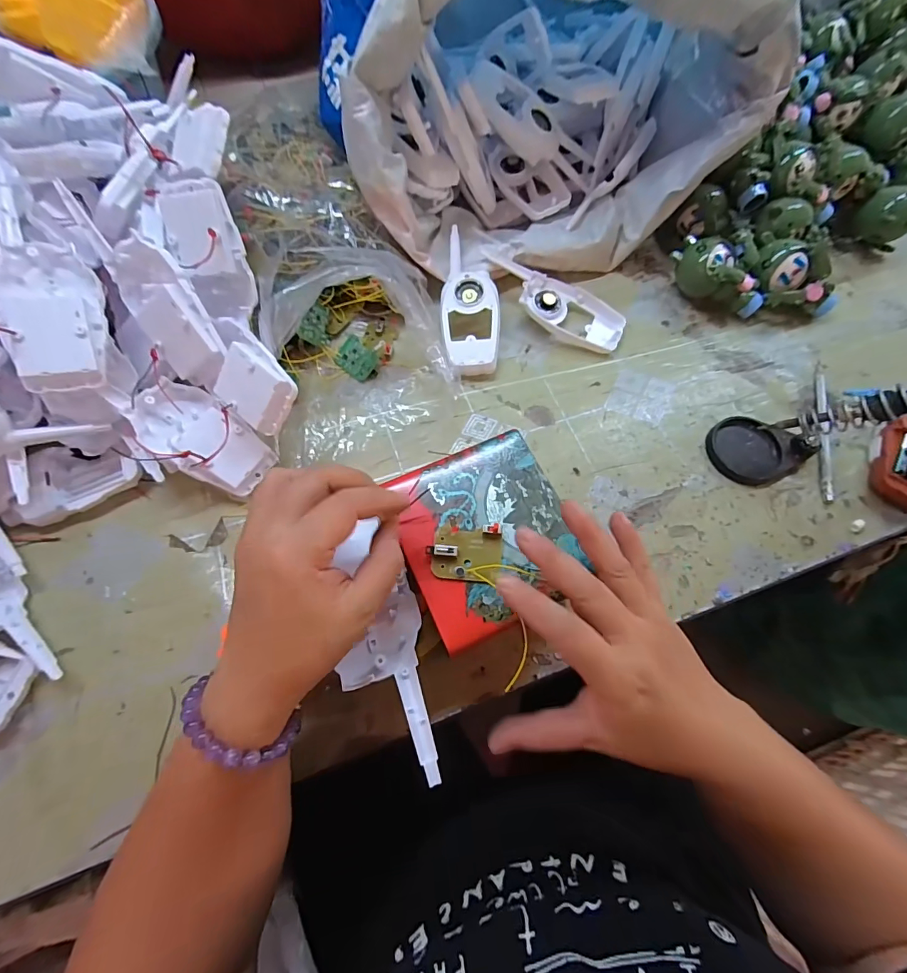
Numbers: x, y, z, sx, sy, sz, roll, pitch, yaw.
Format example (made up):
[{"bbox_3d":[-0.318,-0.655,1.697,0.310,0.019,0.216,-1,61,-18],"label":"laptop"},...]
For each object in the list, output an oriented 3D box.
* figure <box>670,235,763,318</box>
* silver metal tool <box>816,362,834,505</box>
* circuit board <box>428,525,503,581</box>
[{"bbox_3d":[0.280,-0.222,0.463,0.054,0.055,0.104,-36,72,-16],"label":"figure"},{"bbox_3d":[0.357,-0.058,0.418,0.010,0.010,0.162,17,67,6],"label":"silver metal tool"},{"bbox_3d":[0.008,0.040,0.266,0.044,0.009,0.033,2,66,-1],"label":"circuit board"}]

